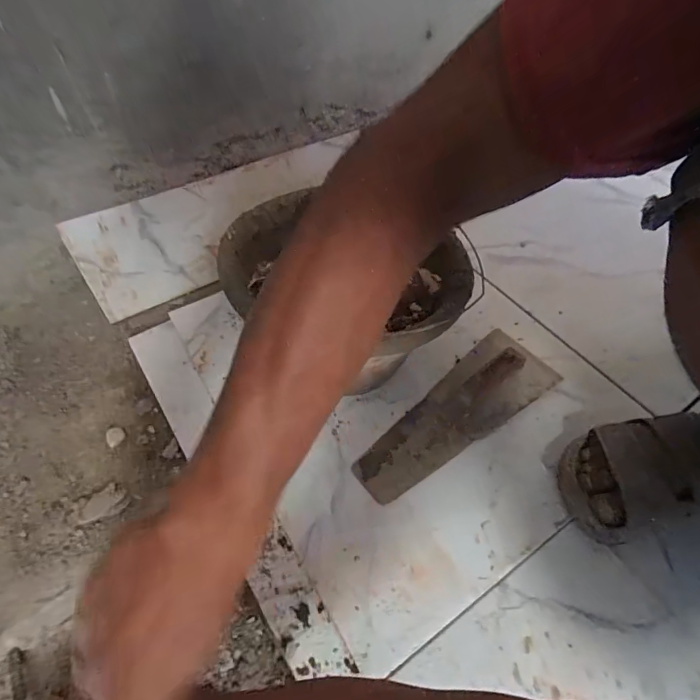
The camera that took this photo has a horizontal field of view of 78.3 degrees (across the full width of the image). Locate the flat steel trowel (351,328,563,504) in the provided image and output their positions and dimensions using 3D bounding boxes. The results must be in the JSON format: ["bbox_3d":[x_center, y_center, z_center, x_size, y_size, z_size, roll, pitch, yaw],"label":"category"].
[{"bbox_3d":[0.128,0.058,0.506,0.296,0.051,0.103,-31,60,-24],"label":"flat steel trowel"}]

